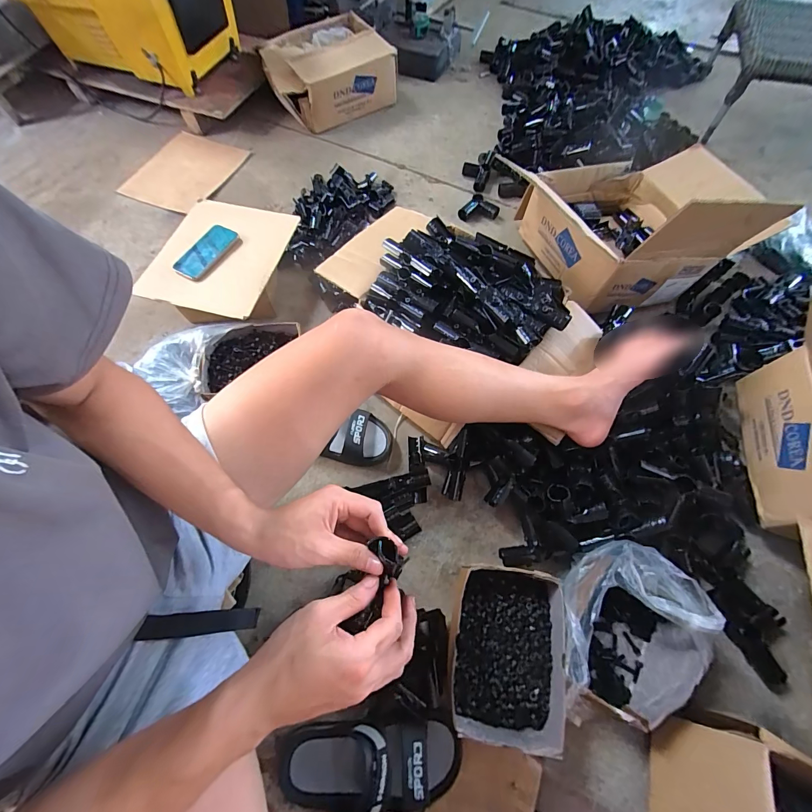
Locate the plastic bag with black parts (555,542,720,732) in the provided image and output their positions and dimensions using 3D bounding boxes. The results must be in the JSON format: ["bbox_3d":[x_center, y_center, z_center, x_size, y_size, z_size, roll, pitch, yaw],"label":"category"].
[{"bbox_3d":[0.326,0.328,0.526,0.203,0.137,0.231,5,67,3],"label":"plastic bag with black parts"}]

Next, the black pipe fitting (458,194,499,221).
[{"bbox_3d":[0.197,-0.530,0.951,0.101,0.029,0.073,13,67,6],"label":"black pipe fitting"}]

